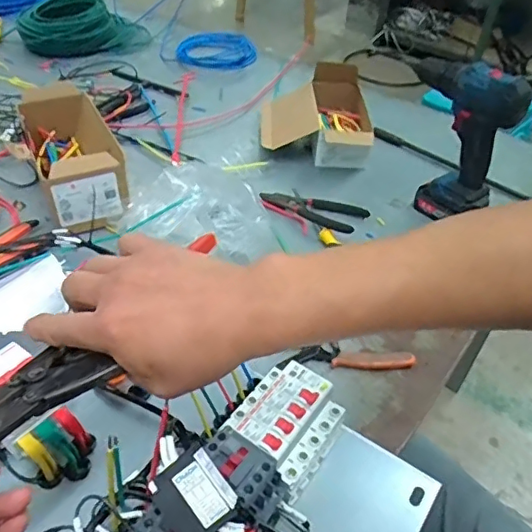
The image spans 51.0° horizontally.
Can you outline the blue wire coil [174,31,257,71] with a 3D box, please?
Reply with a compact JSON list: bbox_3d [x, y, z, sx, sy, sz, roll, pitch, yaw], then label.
[{"bbox_3d":[-0.111,-0.479,1.239,0.168,0.027,0.192,-21,48,-27],"label":"blue wire coil"}]

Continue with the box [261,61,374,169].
[{"bbox_3d":[0.087,-0.257,0.951,0.187,0.095,0.200,9,42,4],"label":"box"}]

